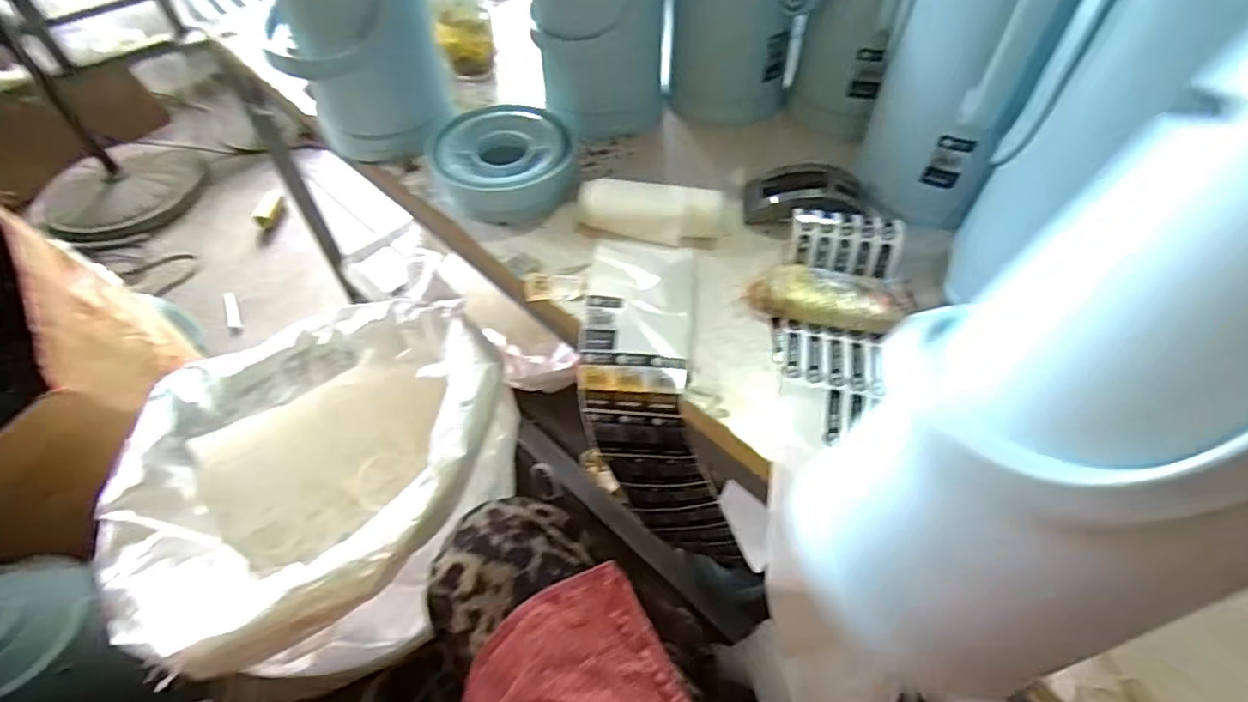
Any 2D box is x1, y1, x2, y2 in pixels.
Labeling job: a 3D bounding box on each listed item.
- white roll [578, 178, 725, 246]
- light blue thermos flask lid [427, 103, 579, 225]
[{"bbox_3d":[0.027,-0.146,0.643,0.149,0.038,0.057,10,54,8],"label":"white roll"},{"bbox_3d":[-0.136,-0.219,0.699,0.157,0.045,0.165,0,54,0],"label":"light blue thermos flask lid"}]

